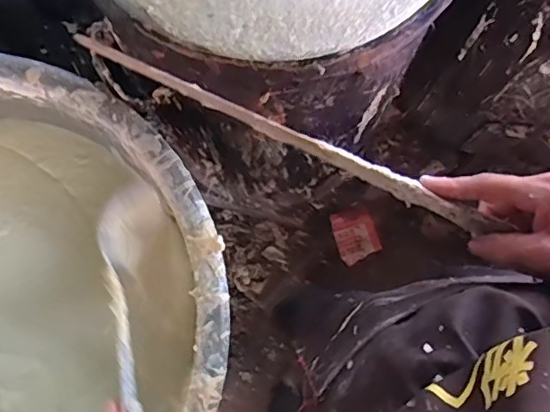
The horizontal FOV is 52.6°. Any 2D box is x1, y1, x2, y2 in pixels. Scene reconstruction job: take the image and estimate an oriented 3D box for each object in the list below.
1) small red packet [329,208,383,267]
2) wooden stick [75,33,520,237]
[{"bbox_3d":[0.194,0.069,1.328,0.098,0.012,0.121,-21,92,10],"label":"small red packet"},{"bbox_3d":[0.003,-0.056,0.420,0.349,0.020,0.011,26,79,10],"label":"wooden stick"}]

